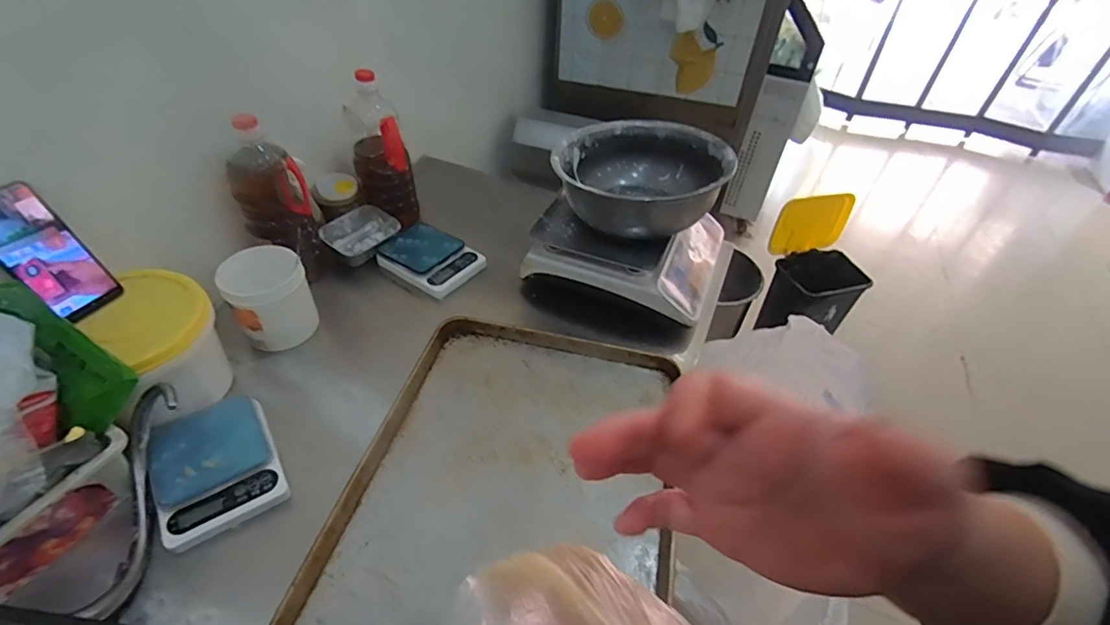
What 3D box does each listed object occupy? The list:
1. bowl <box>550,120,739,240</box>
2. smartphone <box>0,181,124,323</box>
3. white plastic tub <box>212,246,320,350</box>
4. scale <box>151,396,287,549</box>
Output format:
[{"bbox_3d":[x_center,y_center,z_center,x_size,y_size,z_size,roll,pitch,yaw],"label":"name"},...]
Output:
[{"bbox_3d":[0.154,-0.246,0.932,0.290,0.125,0.277,3,44,-3],"label":"bowl"},{"bbox_3d":[-0.603,-0.068,0.601,0.013,0.157,0.072,-1,38,32],"label":"smartphone"},{"bbox_3d":[-0.437,-0.021,0.783,0.110,0.124,0.102,3,44,-3],"label":"white plastic tub"},{"bbox_3d":[-0.436,0.191,0.652,0.130,0.031,0.185,-24,51,-26],"label":"scale"}]

